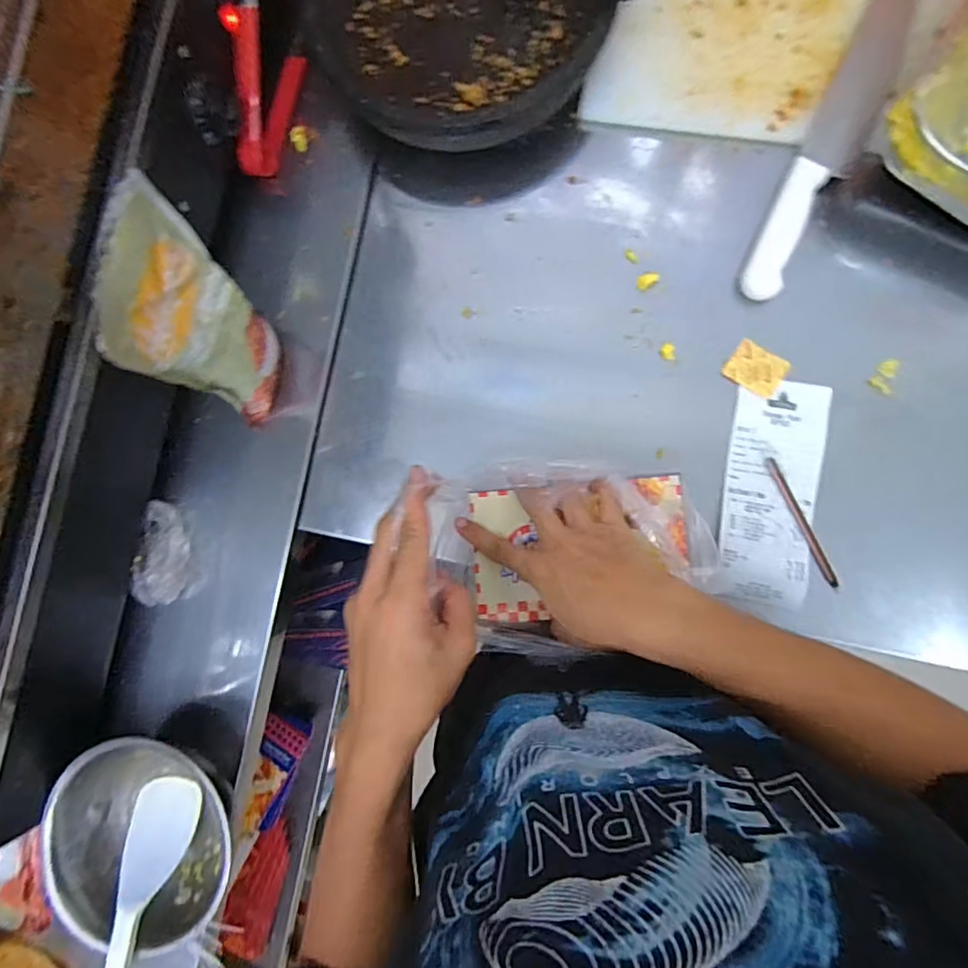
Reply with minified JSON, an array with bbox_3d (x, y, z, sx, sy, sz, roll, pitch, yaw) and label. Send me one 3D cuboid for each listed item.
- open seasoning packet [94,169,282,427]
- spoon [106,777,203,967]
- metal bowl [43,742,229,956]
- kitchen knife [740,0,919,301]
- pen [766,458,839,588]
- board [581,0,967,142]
[{"bbox_3d":[-0.223,-0.138,0.440,0.038,0.195,0.137,3,87,6],"label":"open seasoning packet"},{"bbox_3d":[-0.306,0.375,0.483,0.057,0.033,0.189,-6,52,8],"label":"spoon"},{"bbox_3d":[-0.308,0.330,0.506,0.179,0.077,0.169,0,86,6],"label":"metal bowl"},{"bbox_3d":[0.329,-0.330,0.484,0.053,0.015,0.349,25,93,8],"label":"kitchen knife"},{"bbox_3d":[0.284,0.034,0.479,0.010,0.011,0.122,-24,86,7],"label":"pen"},{"bbox_3d":[0.275,-0.440,0.496,0.319,0.016,0.230,9,90,8],"label":"board"}]

